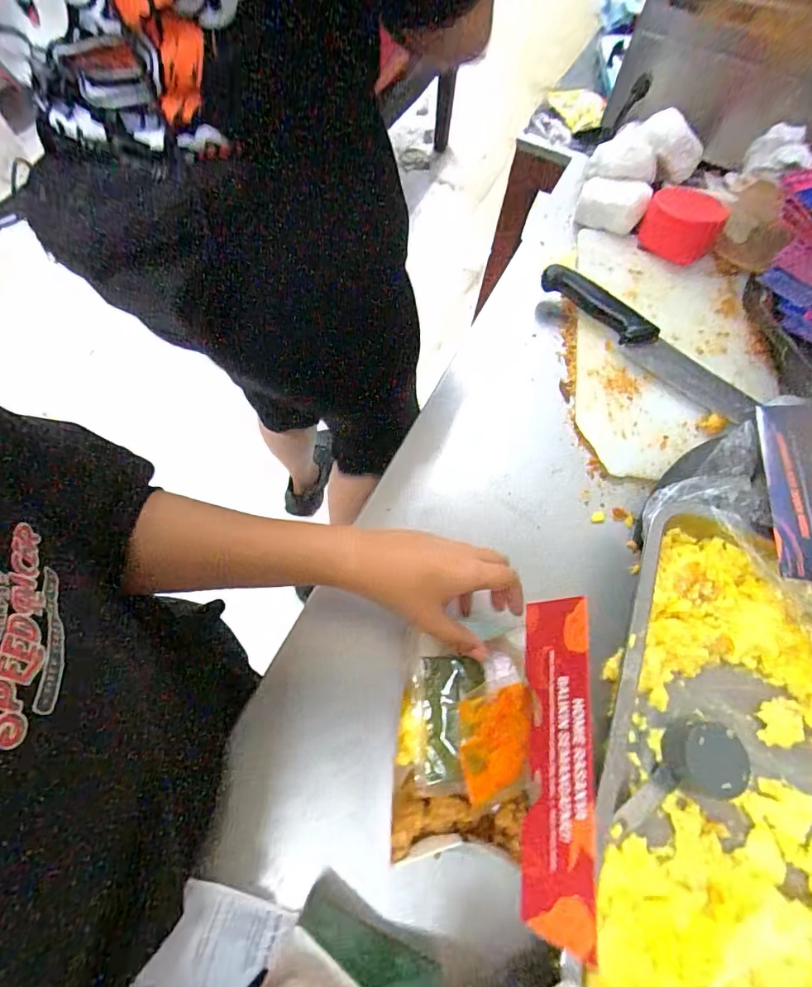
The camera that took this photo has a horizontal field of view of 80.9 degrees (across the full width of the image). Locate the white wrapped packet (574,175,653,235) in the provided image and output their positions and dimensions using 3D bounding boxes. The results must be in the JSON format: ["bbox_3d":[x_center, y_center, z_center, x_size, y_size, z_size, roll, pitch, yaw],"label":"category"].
[{"bbox_3d":[0.270,-0.380,0.627,0.085,0.033,0.073,21,69,6],"label":"white wrapped packet"}]

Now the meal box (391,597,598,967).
[{"bbox_3d":[0.049,0.167,0.326,0.106,0.147,0.171,5,65,4],"label":"meal box"}]

